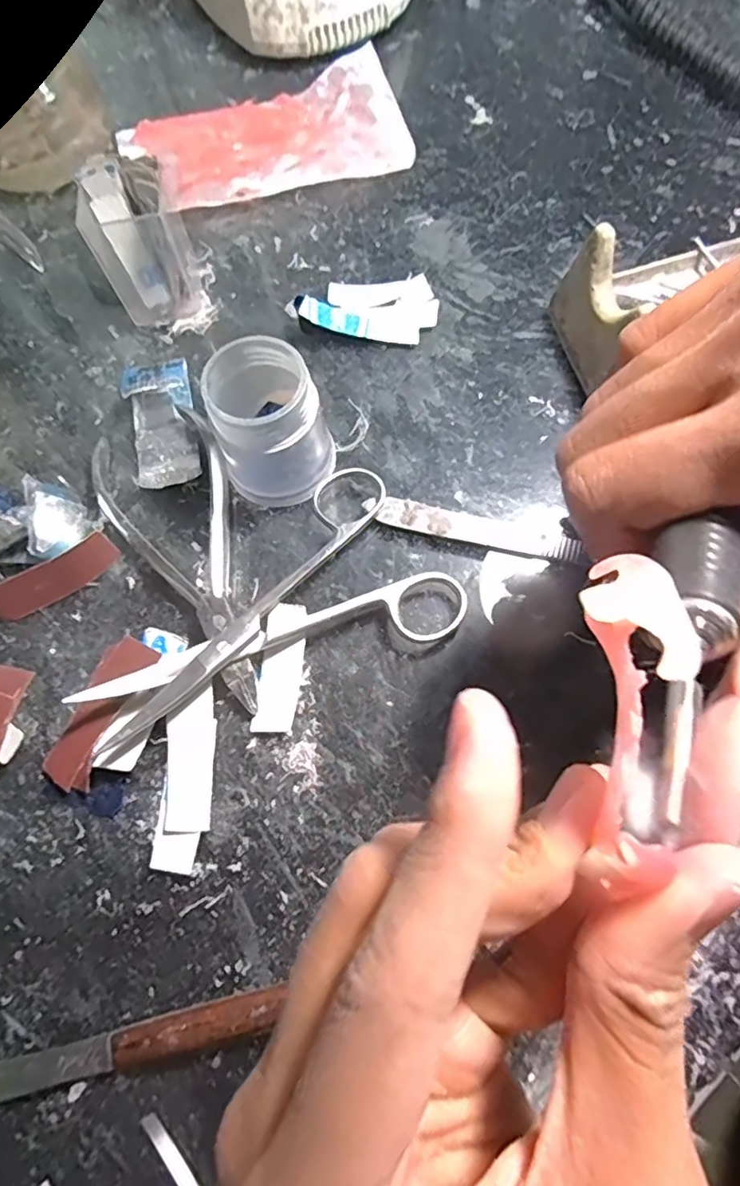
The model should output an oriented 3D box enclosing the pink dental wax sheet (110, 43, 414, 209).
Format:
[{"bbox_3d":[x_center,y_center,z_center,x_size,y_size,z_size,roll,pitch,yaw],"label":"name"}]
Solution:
[{"bbox_3d":[-0.053,-0.234,0.306,0.139,0.016,0.074,-13,71,-3],"label":"pink dental wax sheet"}]

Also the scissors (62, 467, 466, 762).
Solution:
[{"bbox_3d":[-0.036,0.010,0.216,0.131,0.021,0.074,-32,73,-9],"label":"scissors"}]

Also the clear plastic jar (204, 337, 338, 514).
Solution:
[{"bbox_3d":[-0.036,-0.063,0.227,0.039,0.051,0.041,-1,71,2],"label":"clear plastic jar"}]

